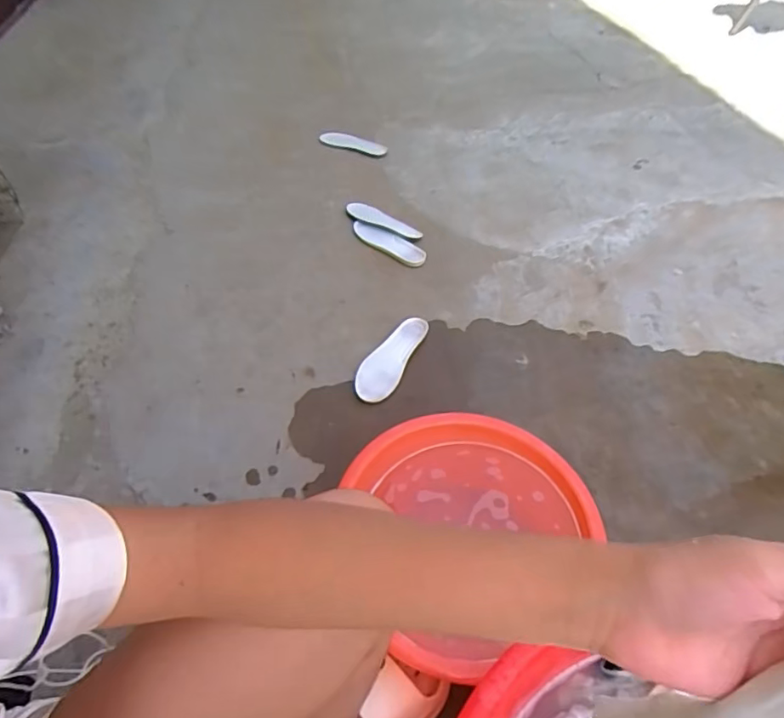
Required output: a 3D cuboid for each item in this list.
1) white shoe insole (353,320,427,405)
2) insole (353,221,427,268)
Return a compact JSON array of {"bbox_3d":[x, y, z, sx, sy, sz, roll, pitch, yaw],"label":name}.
[{"bbox_3d":[-0.004,-0.005,1.070,0.081,0.014,0.233,18,51,16],"label":"white shoe insole"},{"bbox_3d":[-0.009,-0.294,1.331,0.068,0.020,0.240,-37,57,-27],"label":"insole"}]

